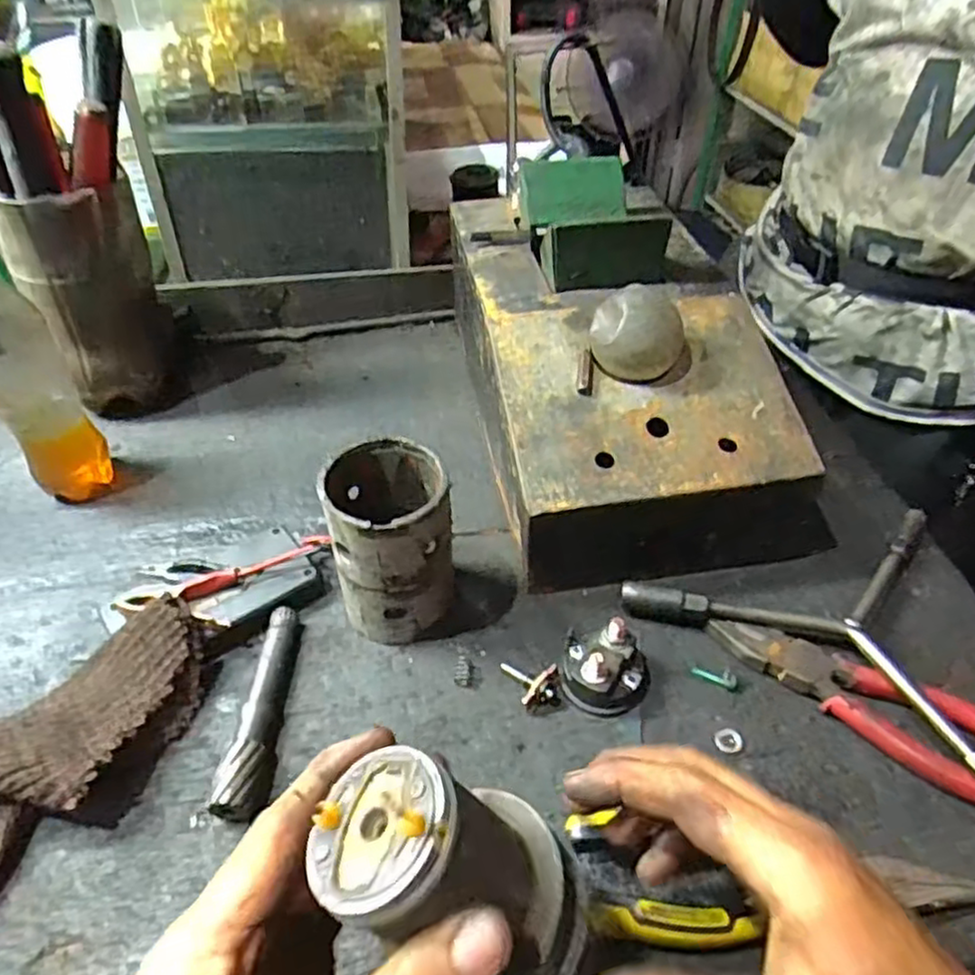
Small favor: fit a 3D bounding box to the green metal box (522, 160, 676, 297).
[{"bbox_3d":[0.075,-0.196,0.522,0.087,0.043,0.133,-3,44,-5],"label":"green metal box"}]

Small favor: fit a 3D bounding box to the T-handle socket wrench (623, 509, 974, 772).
[{"bbox_3d":[0.228,0.070,0.424,0.223,0.024,0.186,31,52,29],"label":"T-handle socket wrench"}]

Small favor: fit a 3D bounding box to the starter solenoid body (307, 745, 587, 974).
[{"bbox_3d":[-0.014,0.133,0.235,0.062,0.090,0.070,-29,43,22],"label":"starter solenoid body"}]

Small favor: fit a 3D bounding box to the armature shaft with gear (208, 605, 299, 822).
[{"bbox_3d":[-0.121,0.118,0.385,0.024,0.020,0.123,-1,43,0],"label":"armature shaft with gear"}]

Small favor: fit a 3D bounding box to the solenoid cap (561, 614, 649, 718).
[{"bbox_3d":[0.064,0.099,0.390,0.048,0.035,0.041,11,45,12],"label":"solenoid cap"}]

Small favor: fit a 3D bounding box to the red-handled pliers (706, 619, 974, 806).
[{"bbox_3d":[0.215,0.122,0.378,0.193,0.018,0.055,23,48,23],"label":"red-handled pliers"}]

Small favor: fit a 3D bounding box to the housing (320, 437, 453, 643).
[{"bbox_3d":[-0.053,0.033,0.409,0.064,0.110,0.067,0,43,0],"label":"housing"}]

